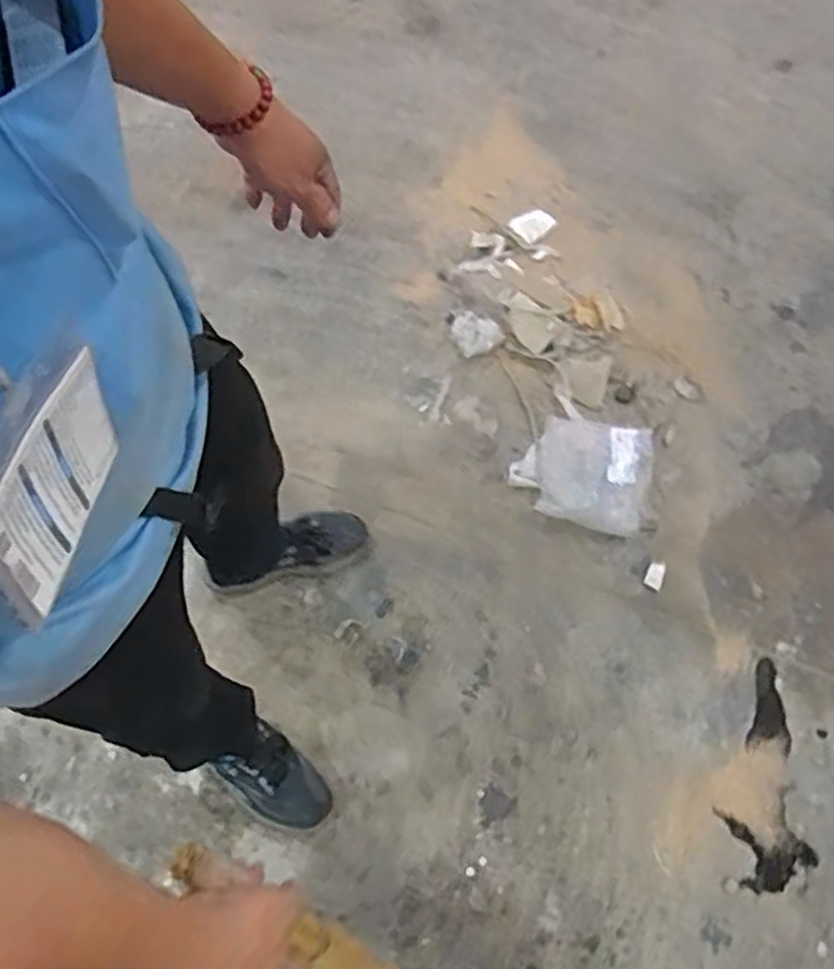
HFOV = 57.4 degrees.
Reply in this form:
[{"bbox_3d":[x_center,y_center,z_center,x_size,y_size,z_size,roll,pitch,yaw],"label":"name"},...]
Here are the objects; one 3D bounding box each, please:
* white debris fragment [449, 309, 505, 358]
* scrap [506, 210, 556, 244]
[{"bbox_3d":[0.109,-0.288,1.475,0.104,0.036,0.079,33,69,16],"label":"white debris fragment"},{"bbox_3d":[0.244,-0.553,1.624,0.089,0.010,0.073,-42,70,-17],"label":"scrap"}]

